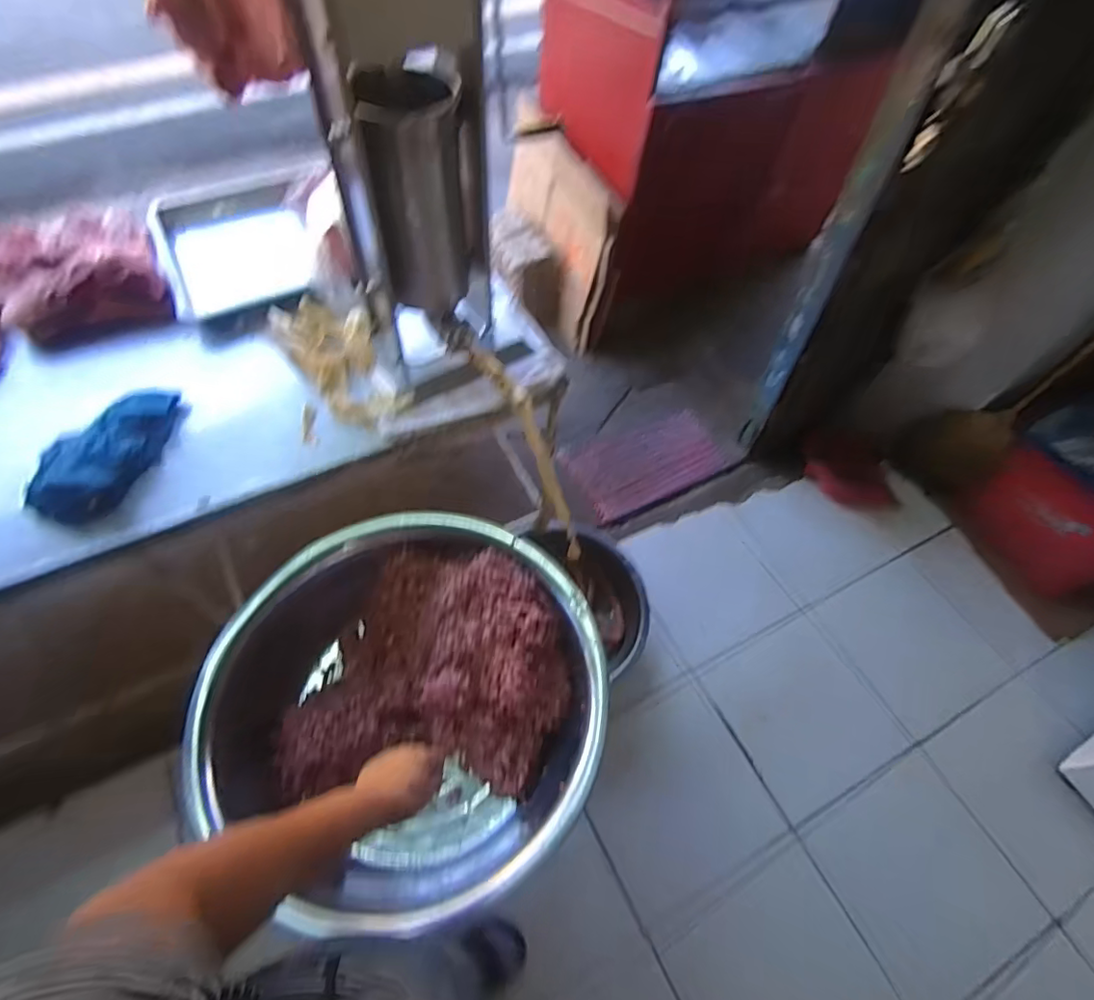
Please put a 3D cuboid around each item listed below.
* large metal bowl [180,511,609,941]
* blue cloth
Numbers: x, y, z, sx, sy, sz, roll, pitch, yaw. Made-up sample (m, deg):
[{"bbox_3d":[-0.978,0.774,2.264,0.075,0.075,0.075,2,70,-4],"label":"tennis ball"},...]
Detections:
[{"bbox_3d":[-0.206,0.302,0.905,0.570,0.174,0.530,2,59,-3],"label":"large metal bowl"},{"bbox_3d":[-0.714,-0.092,0.920,0.148,0.055,0.274,18,60,7],"label":"blue cloth"}]

